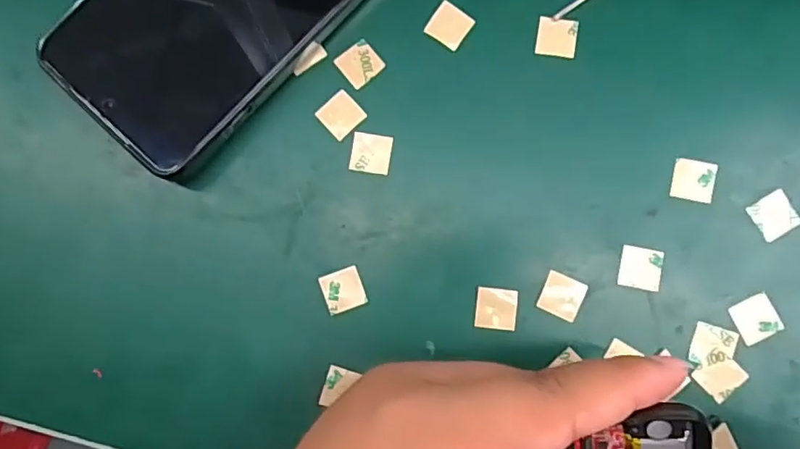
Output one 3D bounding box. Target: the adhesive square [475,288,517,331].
[{"bbox_3d":[0.037,0.032,0.216,0.015,0.004,0.015,5,85,3],"label":"adhesive square"}]

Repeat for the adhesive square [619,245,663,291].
[{"bbox_3d":[0.091,0.017,0.216,0.015,0.004,0.015,10,84,6],"label":"adhesive square"}]

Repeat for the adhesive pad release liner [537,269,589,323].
[{"bbox_3d":[0.061,0.027,0.215,0.015,0.004,0.015,24,86,4],"label":"adhesive pad release liner"}]

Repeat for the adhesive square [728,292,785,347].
[{"bbox_3d":[0.133,0.035,0.211,0.016,0.004,0.016,-25,84,0],"label":"adhesive square"}]

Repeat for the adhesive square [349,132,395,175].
[{"bbox_3d":[-0.011,-0.028,0.224,0.015,0.004,0.015,8,85,3],"label":"adhesive square"}]

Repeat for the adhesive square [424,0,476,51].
[{"bbox_3d":[0.020,-0.079,0.226,0.016,0.004,0.015,34,87,5],"label":"adhesive square"}]

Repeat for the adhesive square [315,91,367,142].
[{"bbox_3d":[-0.023,-0.043,0.226,0.015,0.004,0.015,-41,84,-2],"label":"adhesive square"}]

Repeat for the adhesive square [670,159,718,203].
[{"bbox_3d":[0.112,-0.017,0.217,0.015,0.004,0.015,10,85,3],"label":"adhesive square"}]

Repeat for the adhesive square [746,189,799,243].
[{"bbox_3d":[0.141,-0.003,0.215,0.016,0.004,0.015,-31,84,-1],"label":"adhesive square"}]

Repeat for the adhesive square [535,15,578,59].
[{"bbox_3d":[0.062,-0.074,0.224,0.015,0.004,0.015,9,85,3],"label":"adhesive square"}]

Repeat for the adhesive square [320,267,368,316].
[{"bbox_3d":[-0.022,0.025,0.219,0.015,0.004,0.015,-21,84,0],"label":"adhesive square"}]

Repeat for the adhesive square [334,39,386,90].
[{"bbox_3d":[-0.016,-0.064,0.228,0.016,0.004,0.015,-40,84,-2],"label":"adhesive square"}]

